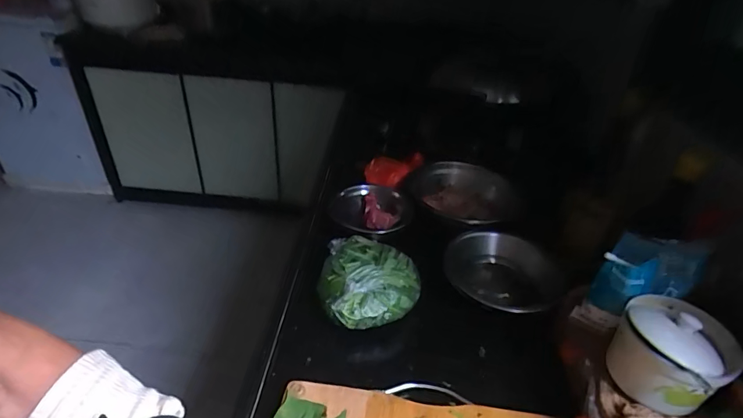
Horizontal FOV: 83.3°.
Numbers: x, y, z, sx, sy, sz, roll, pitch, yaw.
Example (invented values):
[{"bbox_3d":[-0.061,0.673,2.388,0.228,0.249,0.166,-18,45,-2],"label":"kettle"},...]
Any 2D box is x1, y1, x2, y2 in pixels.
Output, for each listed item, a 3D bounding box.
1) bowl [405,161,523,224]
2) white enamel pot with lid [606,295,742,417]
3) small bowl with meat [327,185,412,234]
[{"bbox_3d":[0.166,-0.014,0.804,0.186,0.063,0.192,2,36,-2],"label":"bowl"},{"bbox_3d":[0.306,0.142,0.426,0.097,0.082,0.094,2,36,-2],"label":"white enamel pot with lid"},{"bbox_3d":[0.005,0.009,0.761,0.150,0.042,0.143,2,36,-2],"label":"small bowl with meat"}]

